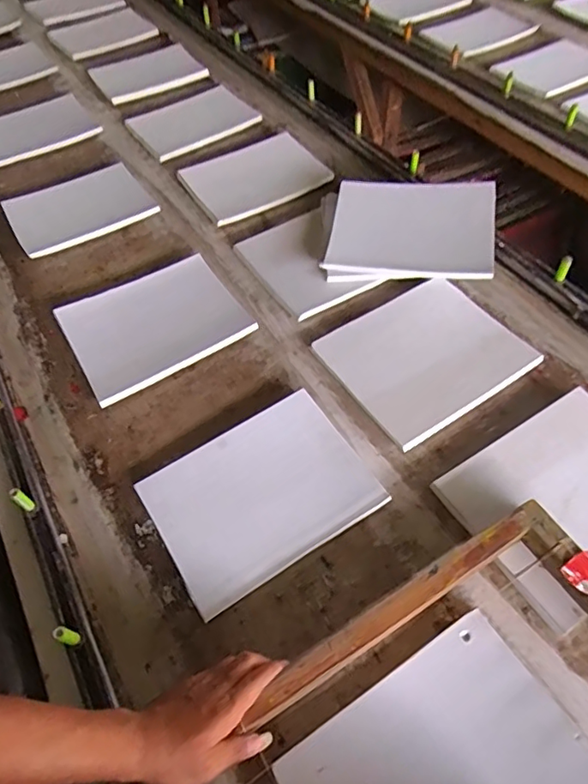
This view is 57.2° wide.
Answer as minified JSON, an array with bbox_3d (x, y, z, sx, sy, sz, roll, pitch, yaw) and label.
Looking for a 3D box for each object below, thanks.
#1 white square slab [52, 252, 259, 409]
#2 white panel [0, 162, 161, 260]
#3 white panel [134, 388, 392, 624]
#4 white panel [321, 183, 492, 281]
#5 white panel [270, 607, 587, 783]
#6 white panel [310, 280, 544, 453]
[{"bbox_3d":[-0.233,-0.115,0.896,0.264,0.023,0.222,-29,58,-14],"label":"white square slab"},{"bbox_3d":[-0.440,-0.380,1.103,0.264,0.021,0.216,-30,58,-15],"label":"white panel"},{"bbox_3d":[-0.045,0.132,0.717,0.272,0.017,0.207,-30,58,-14],"label":"white panel"},{"bbox_3d":[0.202,-0.285,0.943,0.276,0.027,0.200,5,72,17],"label":"white panel"},{"bbox_3d":[0.141,0.367,0.514,0.268,0.012,0.193,-30,53,-14],"label":"white panel"},{"bbox_3d":[0.197,-0.060,0.829,0.266,0.027,0.227,-30,58,-14],"label":"white panel"}]

